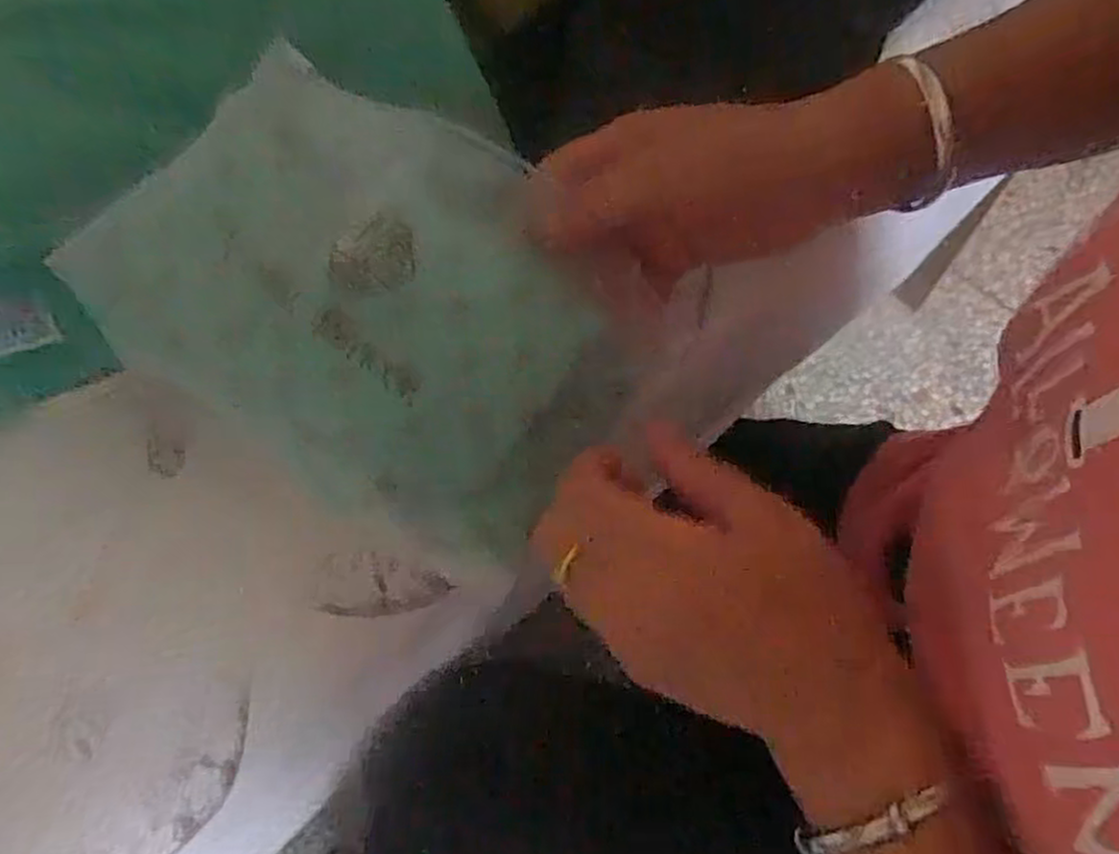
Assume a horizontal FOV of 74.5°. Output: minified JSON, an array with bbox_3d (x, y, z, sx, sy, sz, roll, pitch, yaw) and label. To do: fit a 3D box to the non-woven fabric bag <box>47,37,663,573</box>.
[{"bbox_3d":[-0.076,-0.053,0.299,0.219,0.034,0.146,35,85,0],"label":"non-woven fabric bag"}]

